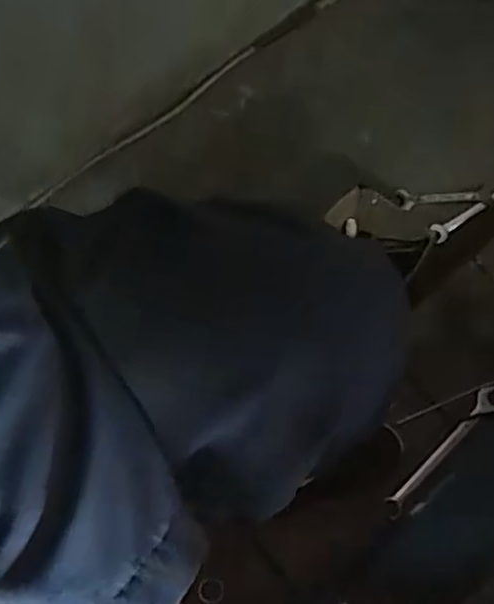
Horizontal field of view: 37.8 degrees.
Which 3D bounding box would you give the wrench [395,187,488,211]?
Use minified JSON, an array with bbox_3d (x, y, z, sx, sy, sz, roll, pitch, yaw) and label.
[{"bbox_3d":[0.288,-0.155,1.065,0.124,0.009,0.029,-1,75,-2],"label":"wrench"}]

